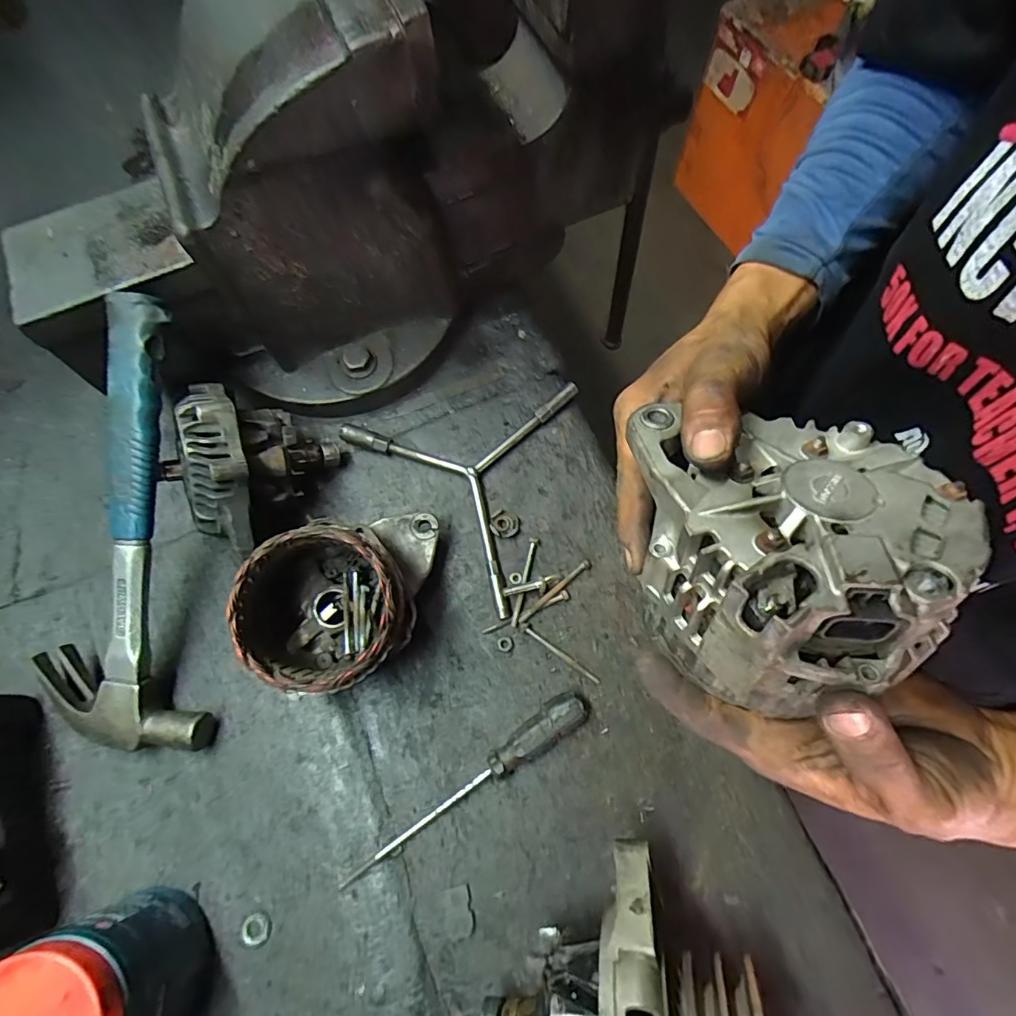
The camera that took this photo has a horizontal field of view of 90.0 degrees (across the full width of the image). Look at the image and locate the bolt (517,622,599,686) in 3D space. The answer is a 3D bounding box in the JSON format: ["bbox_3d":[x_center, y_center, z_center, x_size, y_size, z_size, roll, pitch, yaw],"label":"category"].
[{"bbox_3d":[0.043,0.117,0.414,0.076,0.008,0.009,32,73,13],"label":"bolt"}]

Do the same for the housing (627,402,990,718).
[{"bbox_3d":[0.131,0.014,0.249,0.127,0.082,0.154,-21,46,-9],"label":"housing"}]

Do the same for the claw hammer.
[{"bbox_3d":[-0.281,0.015,0.384,0.133,0.041,0.333,7,96,5],"label":"claw hammer"}]

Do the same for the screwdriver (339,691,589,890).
[{"bbox_3d":[-0.028,0.206,0.375,0.210,0.023,0.027,-35,71,-9],"label":"screwdriver"}]

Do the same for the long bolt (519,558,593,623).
[{"bbox_3d":[0.039,0.070,0.431,0.077,0.007,0.008,-37,72,-11],"label":"long bolt"}]

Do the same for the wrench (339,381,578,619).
[{"bbox_3d":[-0.017,-0.054,0.468,0.228,0.019,0.196,42,77,17],"label":"wrench"}]

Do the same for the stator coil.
[{"bbox_3d":[-0.123,0.071,0.348,0.108,0.061,0.105,-1,69,3],"label":"stator coil"}]

